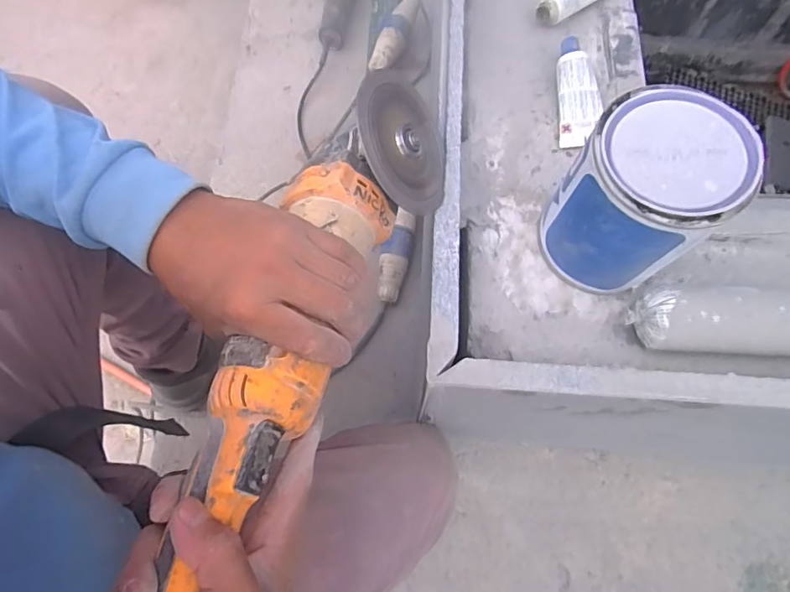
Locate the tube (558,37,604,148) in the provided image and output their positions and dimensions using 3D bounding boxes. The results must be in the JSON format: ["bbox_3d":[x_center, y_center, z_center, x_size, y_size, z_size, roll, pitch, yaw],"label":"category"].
[{"bbox_3d":[0.168,-0.189,0.452,0.034,0.020,0.109,2,70,2],"label":"tube"}]

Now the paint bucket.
[{"bbox_3d":[0.171,-0.066,0.352,0.092,0.125,0.093,0,70,1],"label":"paint bucket"}]

